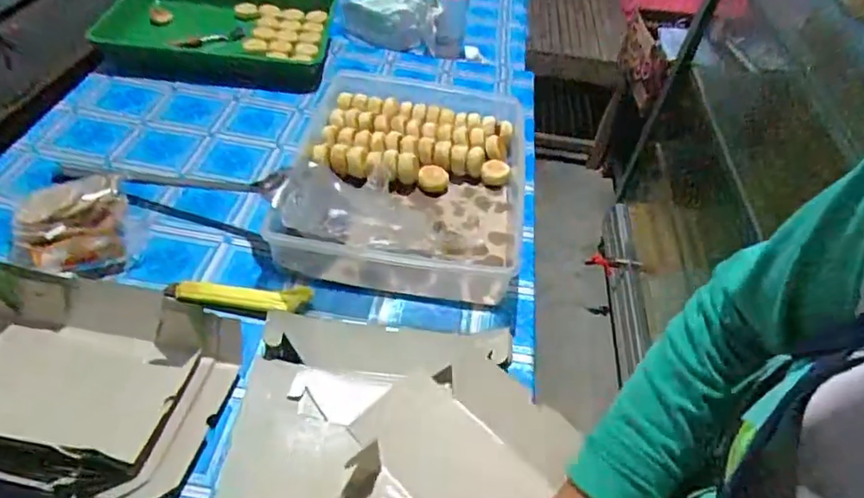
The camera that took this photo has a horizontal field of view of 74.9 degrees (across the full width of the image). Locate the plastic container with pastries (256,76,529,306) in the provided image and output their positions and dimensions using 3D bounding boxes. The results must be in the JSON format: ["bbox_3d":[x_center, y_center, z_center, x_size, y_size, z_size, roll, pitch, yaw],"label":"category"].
[{"bbox_3d":[-0.026,-0.107,0.727,0.304,0.069,0.367,8,46,-1],"label":"plastic container with pastries"}]

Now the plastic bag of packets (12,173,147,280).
[{"bbox_3d":[-0.399,-0.036,0.632,0.116,0.044,0.168,-19,52,-24],"label":"plastic bag of packets"}]

